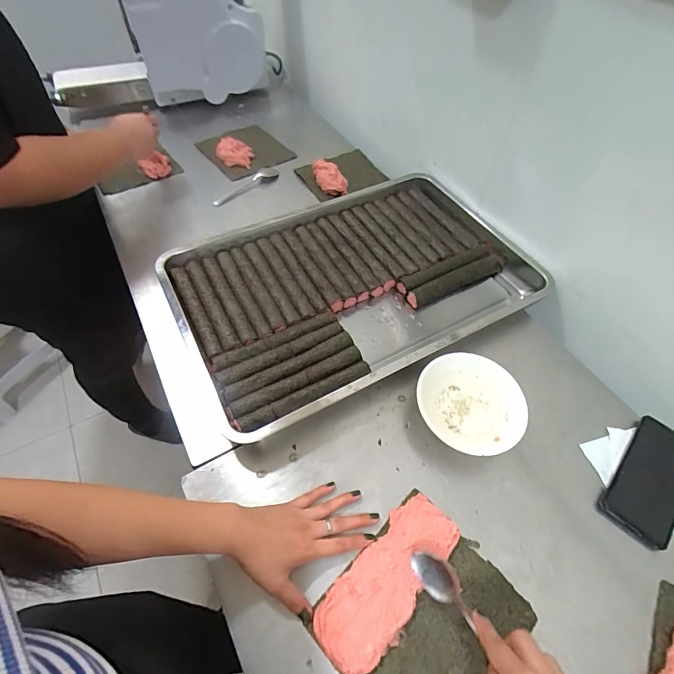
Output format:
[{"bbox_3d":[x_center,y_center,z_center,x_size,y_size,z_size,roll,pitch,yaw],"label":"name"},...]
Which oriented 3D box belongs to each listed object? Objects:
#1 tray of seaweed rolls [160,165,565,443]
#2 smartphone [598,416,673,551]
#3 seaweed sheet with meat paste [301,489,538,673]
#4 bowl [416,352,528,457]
[{"bbox_3d":[0.035,-0.108,0.651,0.590,0.045,0.390,-25,60,-18],"label":"tray of seaweed rolls"},{"bbox_3d":[0.416,0.186,0.494,0.077,0.018,0.163,38,64,20],"label":"smartphone"},{"bbox_3d":[0.092,0.302,0.408,0.174,0.018,0.193,40,65,20],"label":"seaweed sheet with meat paste"},{"bbox_3d":[0.189,0.093,0.535,0.145,0.038,0.135,1,58,-1],"label":"bowl"}]

